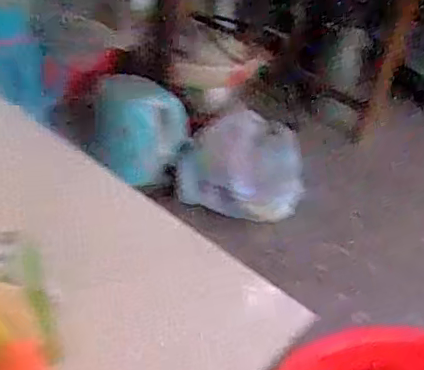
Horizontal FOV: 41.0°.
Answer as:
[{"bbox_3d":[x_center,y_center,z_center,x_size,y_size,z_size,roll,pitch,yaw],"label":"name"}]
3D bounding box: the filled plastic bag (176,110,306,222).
[{"bbox_3d":[0.082,-0.051,1.468,0.304,0.189,0.217,13,38,4],"label":"filled plastic bag"}]

